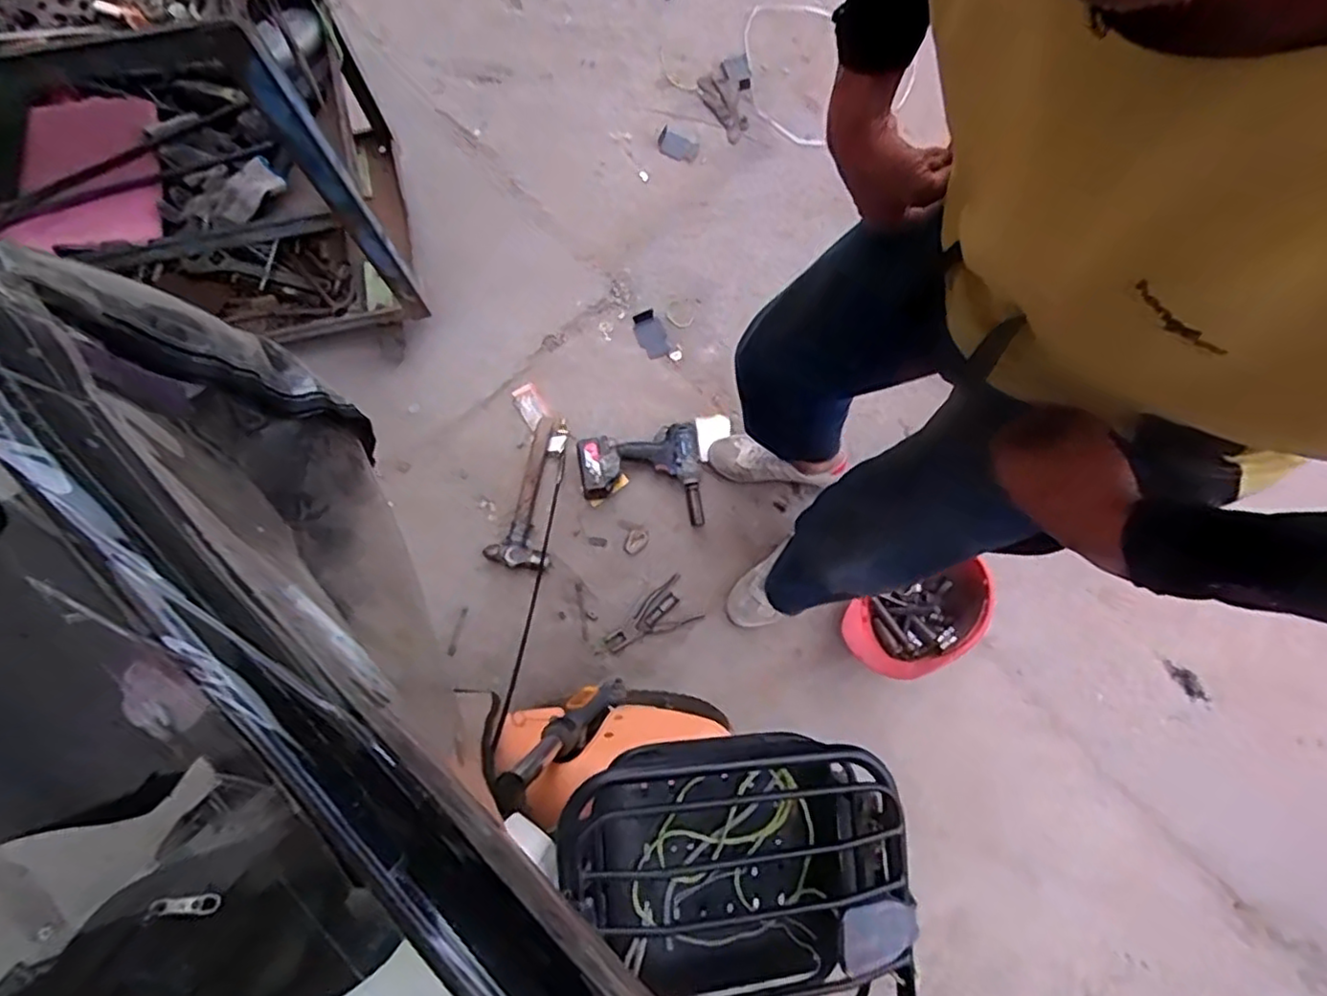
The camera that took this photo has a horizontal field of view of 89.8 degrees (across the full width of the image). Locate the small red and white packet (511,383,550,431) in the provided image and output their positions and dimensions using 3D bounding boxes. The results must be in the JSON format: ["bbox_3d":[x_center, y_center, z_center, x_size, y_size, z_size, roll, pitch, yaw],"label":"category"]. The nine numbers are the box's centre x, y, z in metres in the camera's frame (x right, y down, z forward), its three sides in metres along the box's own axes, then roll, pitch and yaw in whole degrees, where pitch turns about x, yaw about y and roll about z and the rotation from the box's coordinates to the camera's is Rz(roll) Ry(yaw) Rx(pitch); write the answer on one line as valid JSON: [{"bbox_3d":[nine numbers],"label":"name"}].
[{"bbox_3d":[-0.268,-0.187,1.344,0.052,0.008,0.088,-33,80,-11],"label":"small red and white packet"}]

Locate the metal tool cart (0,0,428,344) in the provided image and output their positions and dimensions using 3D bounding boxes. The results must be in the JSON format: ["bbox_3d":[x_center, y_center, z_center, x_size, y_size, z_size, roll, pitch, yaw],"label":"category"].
[{"bbox_3d":[-0.755,-0.515,0.947,0.594,0.653,0.435,-17,78,-8],"label":"metal tool cart"}]

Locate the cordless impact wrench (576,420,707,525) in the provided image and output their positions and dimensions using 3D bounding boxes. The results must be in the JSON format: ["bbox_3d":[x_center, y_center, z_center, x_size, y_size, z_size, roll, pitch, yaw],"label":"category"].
[{"bbox_3d":[-0.048,-0.056,1.257,0.237,0.068,0.181,-1,76,-4],"label":"cordless impact wrench"}]

